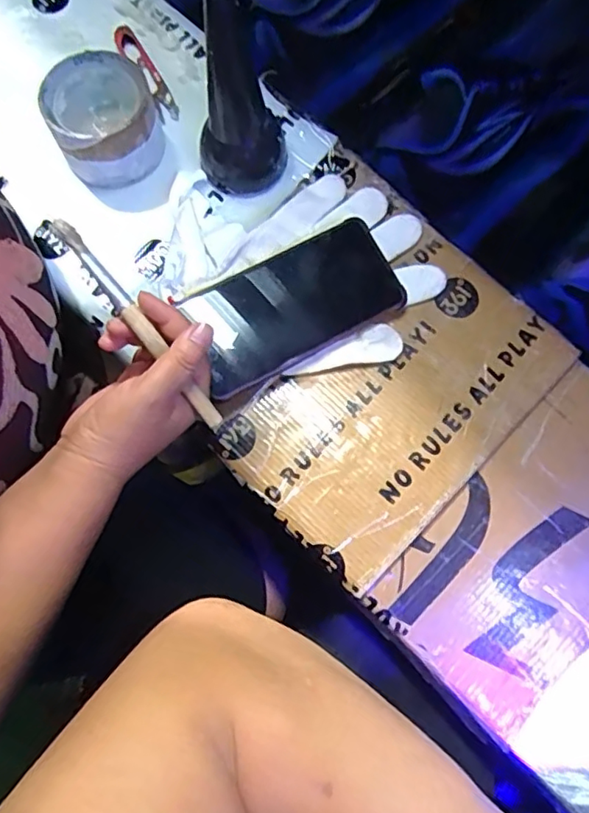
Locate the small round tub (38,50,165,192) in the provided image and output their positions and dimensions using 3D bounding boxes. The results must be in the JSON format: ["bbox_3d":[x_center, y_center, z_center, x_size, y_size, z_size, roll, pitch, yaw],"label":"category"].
[{"bbox_3d":[-0.149,-0.225,0.460,0.080,0.053,0.086,0,76,-1],"label":"small round tub"}]

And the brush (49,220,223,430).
[{"bbox_3d":[-0.097,-0.050,0.361,0.011,0.008,0.158,-38,95,-10],"label":"brush"}]

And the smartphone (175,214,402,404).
[{"bbox_3d":[-0.001,-0.077,0.424,0.155,0.014,0.083,-28,78,-10],"label":"smartphone"}]

